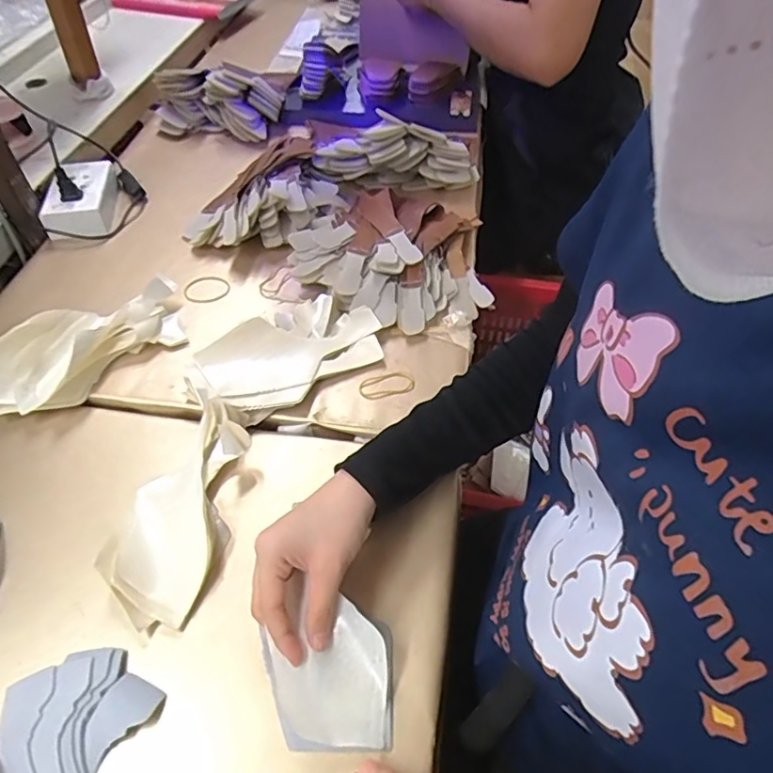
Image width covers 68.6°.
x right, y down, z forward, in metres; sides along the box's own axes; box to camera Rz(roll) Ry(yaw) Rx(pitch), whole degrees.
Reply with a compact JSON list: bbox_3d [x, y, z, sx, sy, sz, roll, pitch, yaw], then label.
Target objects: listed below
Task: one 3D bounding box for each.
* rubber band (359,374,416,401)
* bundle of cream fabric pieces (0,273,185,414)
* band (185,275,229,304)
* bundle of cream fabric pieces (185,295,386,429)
[{"bbox_3d":[0.000,-0.002,0.562,0.055,0.004,0.027,-13,52,-10],"label":"rubber band"},{"bbox_3d":[-0.296,-0.044,0.562,0.084,0.052,0.199,37,59,26],"label":"bundle of cream fabric pieces"},{"bbox_3d":[-0.206,-0.111,0.649,0.046,0.005,0.052,32,51,20],"label":"band"},{"bbox_3d":[-0.100,-0.040,0.572,0.186,0.034,0.109,-30,57,-23],"label":"bundle of cream fabric pieces"}]

